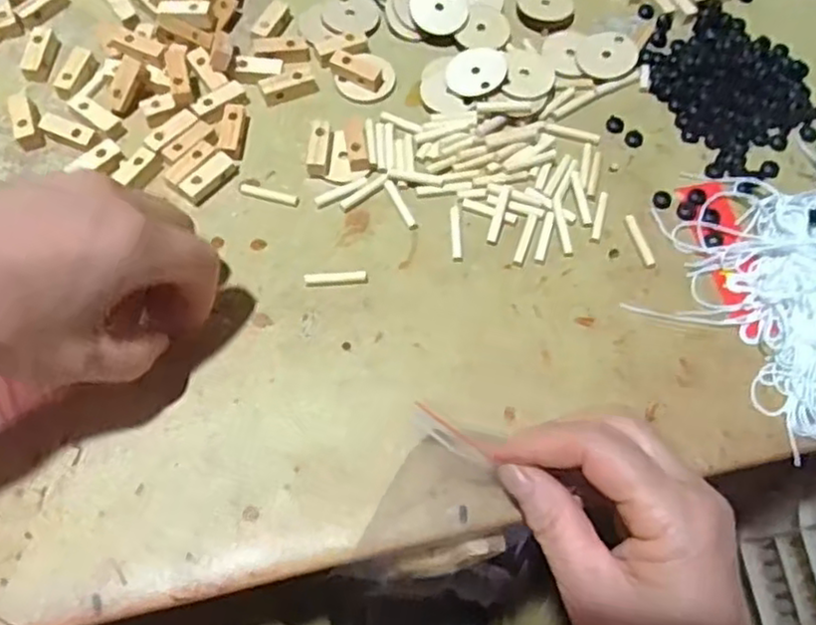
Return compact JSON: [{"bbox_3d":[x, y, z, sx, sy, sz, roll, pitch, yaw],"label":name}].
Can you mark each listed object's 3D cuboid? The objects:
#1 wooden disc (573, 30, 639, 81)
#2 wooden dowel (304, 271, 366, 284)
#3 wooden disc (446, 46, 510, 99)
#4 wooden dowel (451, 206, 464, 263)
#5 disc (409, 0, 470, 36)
[{"bbox_3d":[0.116,-0.150,0.412,0.035,0.004,0.029,-25,72,3],"label":"wooden disc"},{"bbox_3d":[-0.036,-0.018,0.355,0.030,0.004,0.005,-4,64,-4],"label":"wooden dowel"},{"bbox_3d":[0.038,-0.135,0.396,0.032,0.004,0.032,-3,73,9],"label":"wooden disc"},{"bbox_3d":[0.025,-0.041,0.368,0.006,0.004,0.031,-1,64,-2],"label":"wooden dowel"},{"bbox_3d":[0.019,-0.181,0.418,0.033,0.005,0.035,0,86,-6],"label":"disc"}]

